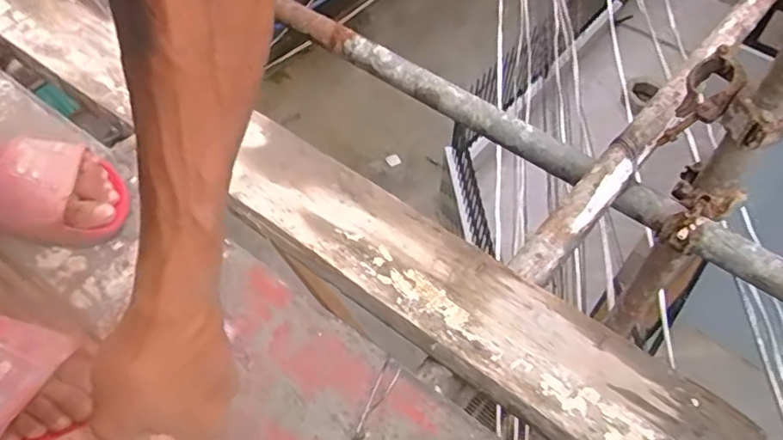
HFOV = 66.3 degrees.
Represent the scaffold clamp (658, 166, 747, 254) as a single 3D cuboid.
[{"bbox_3d":[0.396,-0.014,0.788,0.078,0.066,0.121,38,62,23],"label":"scaffold clamp"}]

